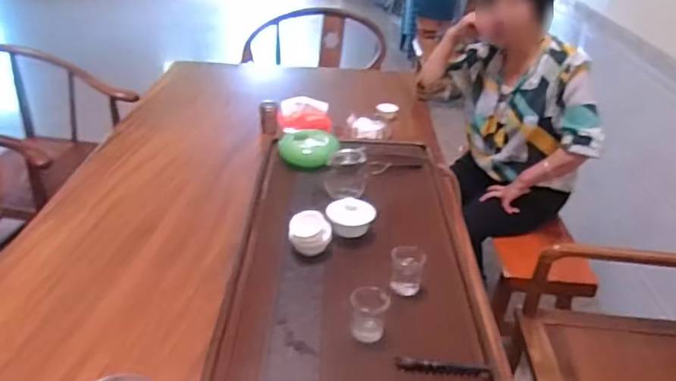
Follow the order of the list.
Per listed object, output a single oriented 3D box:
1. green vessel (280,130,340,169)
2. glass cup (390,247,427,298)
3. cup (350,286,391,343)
[{"bbox_3d":[-0.068,-0.092,1.318,0.135,0.058,0.158,2,30,-1],"label":"green vessel"},{"bbox_3d":[0.115,0.132,0.943,0.055,0.053,0.057,2,30,-1],"label":"glass cup"},{"bbox_3d":[0.047,0.186,0.850,0.055,0.067,0.050,2,30,-1],"label":"cup"}]

